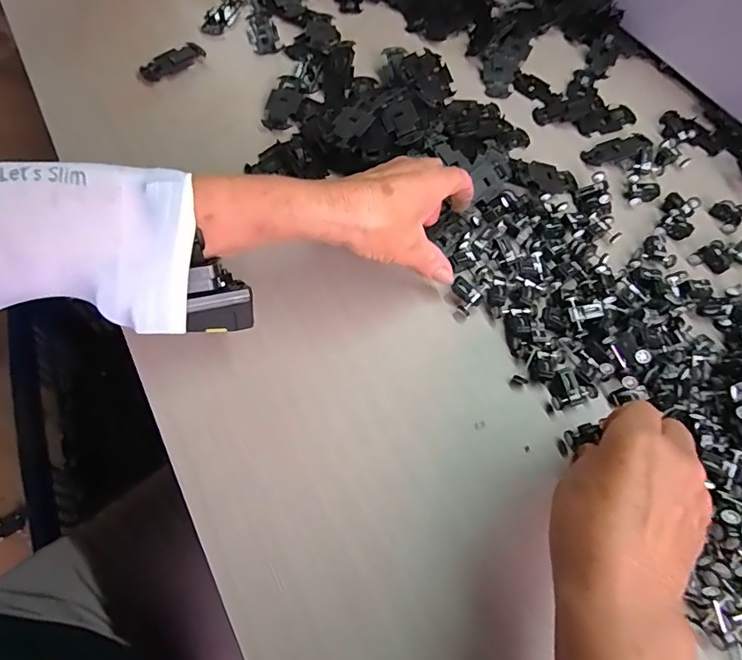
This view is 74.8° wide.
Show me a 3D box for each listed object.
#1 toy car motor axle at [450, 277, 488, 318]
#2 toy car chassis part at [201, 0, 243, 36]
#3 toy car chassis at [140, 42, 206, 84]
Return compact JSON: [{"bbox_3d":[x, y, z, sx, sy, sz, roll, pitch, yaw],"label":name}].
[{"bbox_3d":[0.073,-0.029,0.369,0.024,0.012,0.028,38,71,15],"label":"toy car motor axle"},{"bbox_3d":[-0.157,-0.333,0.514,0.027,0.006,0.065,24,64,8],"label":"toy car chassis part"},{"bbox_3d":[-0.193,-0.261,0.471,0.064,0.008,0.026,-33,70,-19],"label":"toy car chassis"}]

